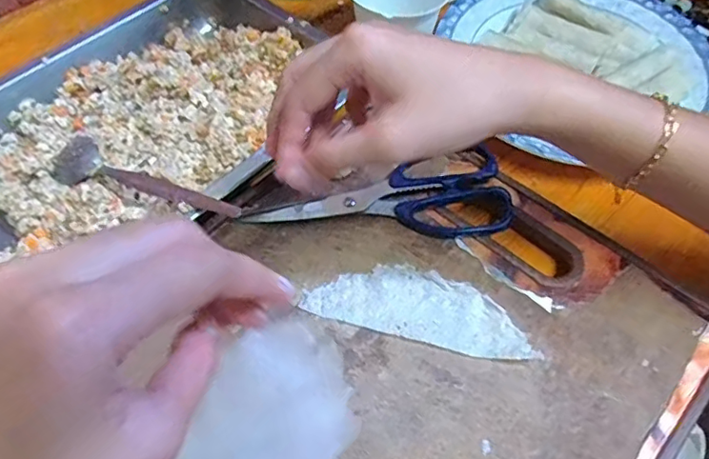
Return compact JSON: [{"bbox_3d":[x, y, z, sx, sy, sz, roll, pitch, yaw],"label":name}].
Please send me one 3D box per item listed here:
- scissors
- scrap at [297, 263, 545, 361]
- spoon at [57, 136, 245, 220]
[{"bbox_3d":[0.017,-0.024,0.384,0.176,0.010,0.067,-2,58,-1],"label":"scissors"},{"bbox_3d":[0.040,0.045,0.341,0.135,0.006,0.046,14,59,9],"label":"scrap"},{"bbox_3d":[-0.142,-0.033,0.369,0.170,0.015,0.031,17,59,25],"label":"spoon"}]

